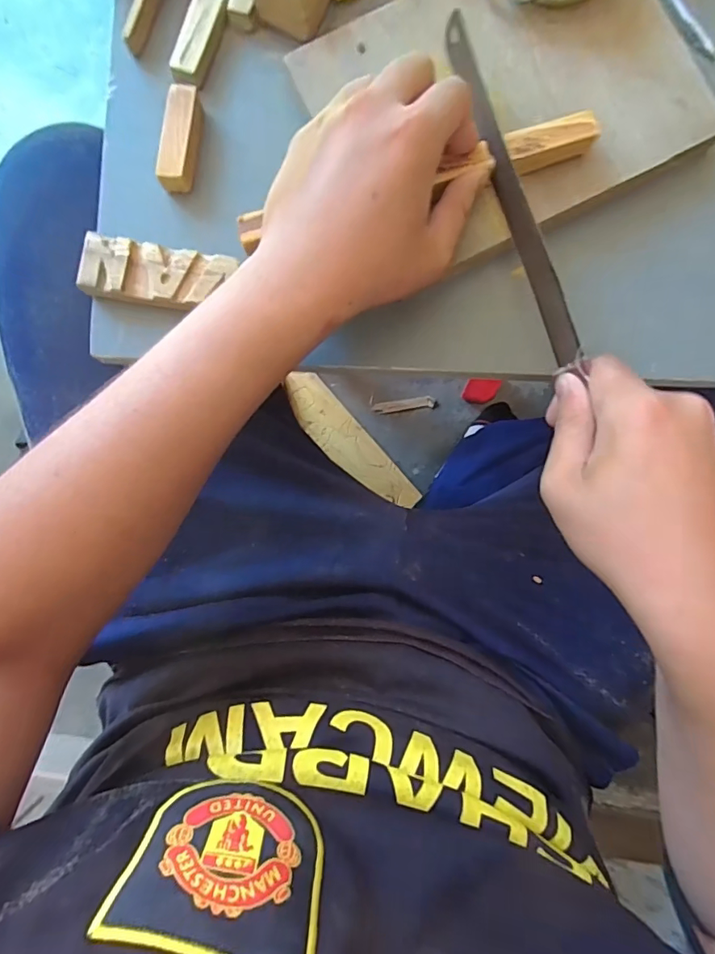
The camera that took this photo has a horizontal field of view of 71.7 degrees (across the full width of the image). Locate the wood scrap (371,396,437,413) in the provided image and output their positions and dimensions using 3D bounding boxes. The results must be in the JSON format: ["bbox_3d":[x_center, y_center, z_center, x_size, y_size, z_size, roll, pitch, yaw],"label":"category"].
[{"bbox_3d":[0.073,-0.114,0.781,0.096,0.010,0.018,-7,88,0],"label":"wood scrap"}]

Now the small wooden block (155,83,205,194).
[{"bbox_3d":[-0.106,-0.200,0.297,0.016,0.020,0.057,7,88,0],"label":"small wooden block"}]

